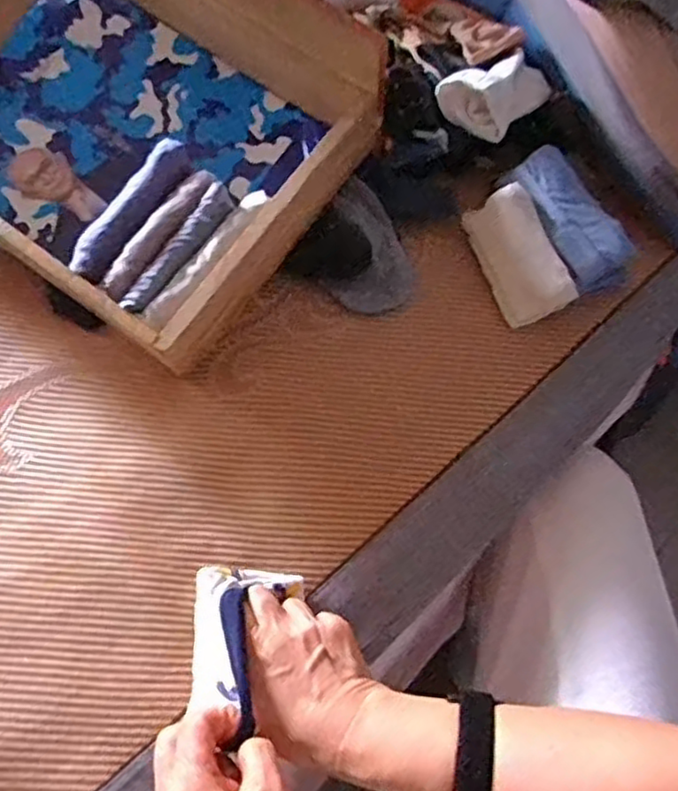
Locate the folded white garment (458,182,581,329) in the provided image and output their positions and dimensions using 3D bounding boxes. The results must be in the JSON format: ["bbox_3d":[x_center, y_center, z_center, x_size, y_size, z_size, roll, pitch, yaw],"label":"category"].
[{"bbox_3d":[0.167,-0.132,0.650,0.060,0.051,0.127,-17,63,-12],"label":"folded white garment"}]

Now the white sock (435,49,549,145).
[{"bbox_3d":[0.160,-0.301,0.685,0.118,0.037,0.072,-35,68,-20],"label":"white sock"}]

